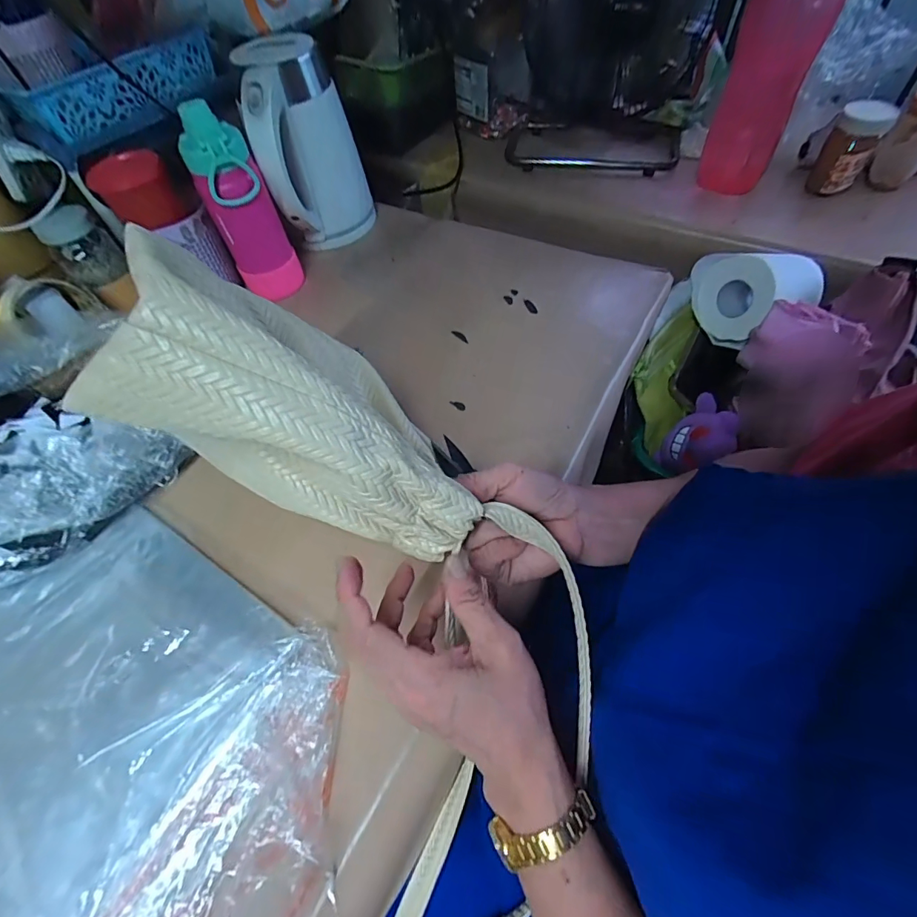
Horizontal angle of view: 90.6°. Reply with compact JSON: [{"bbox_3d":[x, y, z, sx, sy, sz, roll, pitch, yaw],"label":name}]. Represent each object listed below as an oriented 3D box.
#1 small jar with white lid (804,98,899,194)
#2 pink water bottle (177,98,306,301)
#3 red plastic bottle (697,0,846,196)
[{"bbox_3d":[0.560,-0.439,0.659,0.066,0.098,0.068,32,64,22],"label":"small jar with white lid"},{"bbox_3d":[-0.255,-0.292,0.544,0.066,0.197,0.063,6,57,8],"label":"pink water bottle"},{"bbox_3d":[0.430,-0.530,0.620,0.089,0.309,0.084,-38,62,-19],"label":"red plastic bottle"}]

